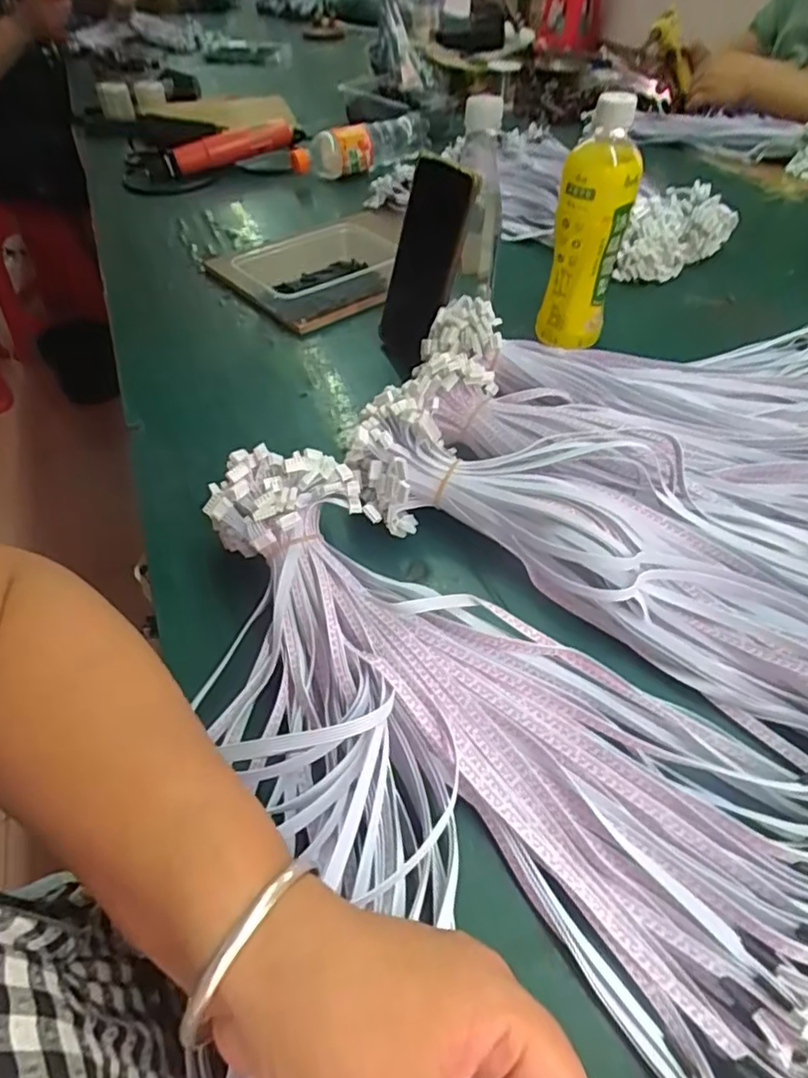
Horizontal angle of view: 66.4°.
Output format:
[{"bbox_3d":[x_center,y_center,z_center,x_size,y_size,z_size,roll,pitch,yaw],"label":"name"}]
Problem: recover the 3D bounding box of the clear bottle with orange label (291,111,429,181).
[{"bbox_3d":[-0.068,-0.647,1.020,0.220,0.072,0.087,-31,54,-26],"label":"clear bottle with orange label"}]

